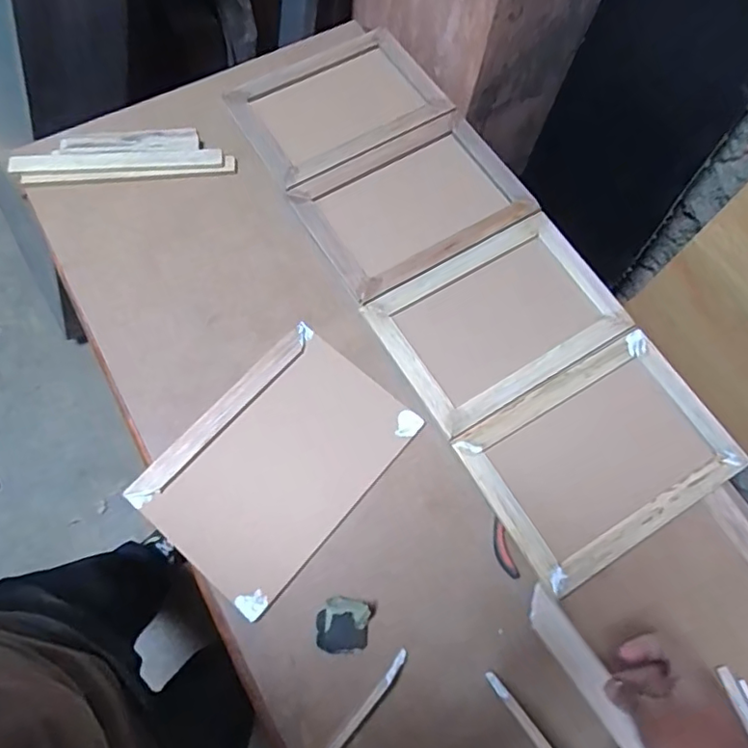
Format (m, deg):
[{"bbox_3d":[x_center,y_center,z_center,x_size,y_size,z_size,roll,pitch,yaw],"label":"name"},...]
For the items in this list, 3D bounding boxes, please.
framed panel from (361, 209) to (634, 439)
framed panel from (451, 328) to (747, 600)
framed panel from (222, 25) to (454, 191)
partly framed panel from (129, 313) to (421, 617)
[{"bbox_3d":[0.164,-0.075,0.726,0.300,0.021,0.204,-30,74,-11],"label":"framed panel"},{"bbox_3d":[0.269,0.095,0.661,0.291,0.023,0.205,-29,74,-11],"label":"framed panel"},{"bbox_3d":[-0.054,-0.415,0.840,0.289,0.015,0.207,-31,74,-11],"label":"framed panel"},{"bbox_3d":[-0.111,0.101,0.659,0.204,0.024,0.290,40,74,12],"label":"partly framed panel"}]

